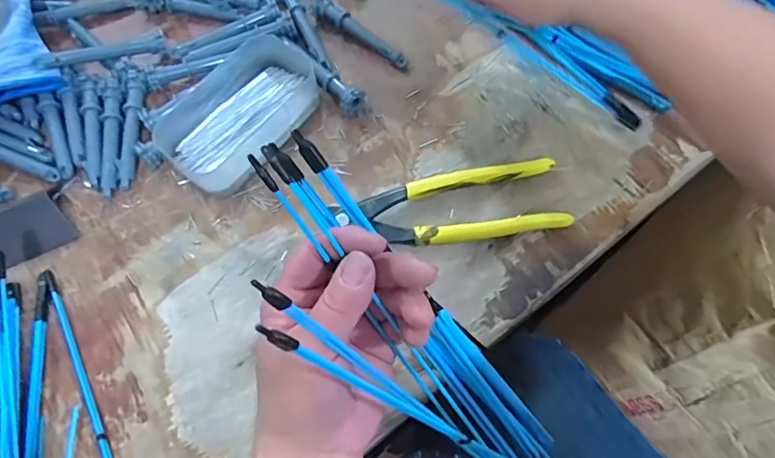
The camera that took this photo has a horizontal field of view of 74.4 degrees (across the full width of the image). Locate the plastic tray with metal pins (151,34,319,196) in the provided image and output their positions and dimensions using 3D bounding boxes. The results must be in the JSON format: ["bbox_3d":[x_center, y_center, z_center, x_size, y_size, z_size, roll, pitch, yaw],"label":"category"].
[{"bbox_3d":[-0.105,-0.087,0.377,0.072,0.025,0.122,38,74,17],"label":"plastic tray with metal pins"}]

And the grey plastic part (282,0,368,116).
[{"bbox_3d":[-0.062,-0.161,0.405,0.025,0.028,0.170,-24,68,-7],"label":"grey plastic part"}]

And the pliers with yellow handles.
[{"bbox_3d":[0.042,-0.015,0.349,0.153,0.015,0.050,-8,67,0],"label":"pliers with yellow handles"}]

